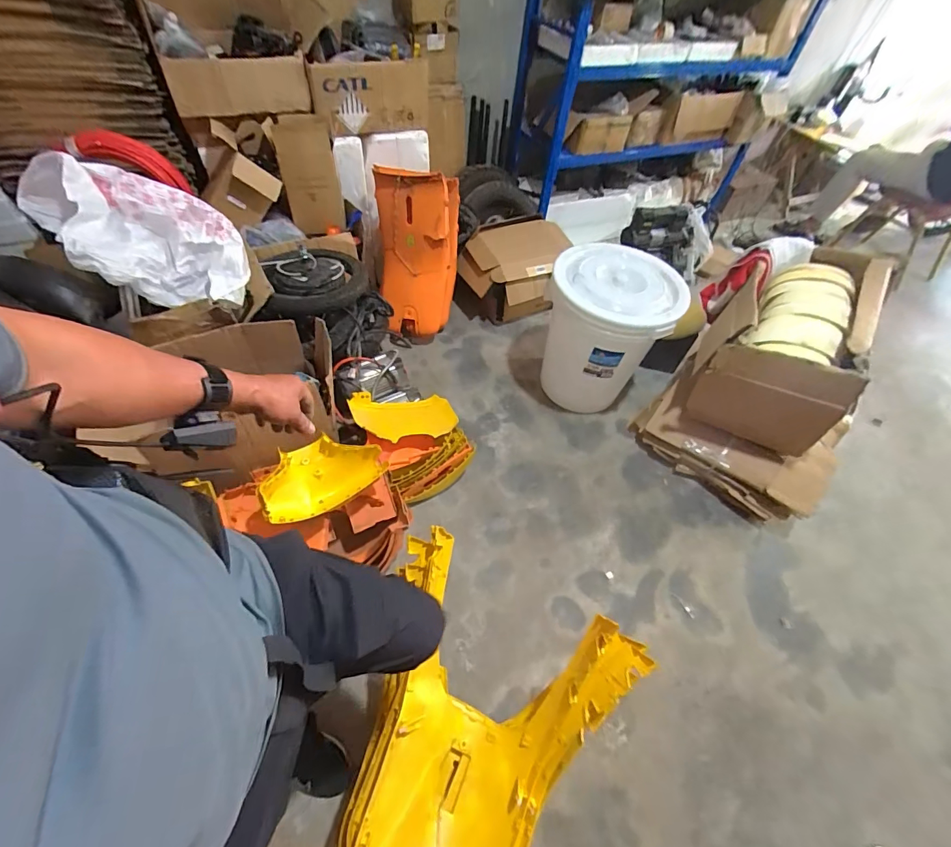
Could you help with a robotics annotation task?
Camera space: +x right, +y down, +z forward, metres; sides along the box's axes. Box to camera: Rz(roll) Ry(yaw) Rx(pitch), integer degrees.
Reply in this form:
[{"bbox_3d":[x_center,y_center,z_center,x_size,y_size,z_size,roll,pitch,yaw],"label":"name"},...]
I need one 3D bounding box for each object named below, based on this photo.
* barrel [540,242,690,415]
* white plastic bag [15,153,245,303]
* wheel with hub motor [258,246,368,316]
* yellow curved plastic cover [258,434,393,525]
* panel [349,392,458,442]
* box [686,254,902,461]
[{"bbox_3d":[0.477,-0.346,1.656,0.420,0.542,0.392,13,53,4],"label":"barrel"},{"bbox_3d":[-0.900,-0.519,1.153,0.419,0.282,0.342,-31,62,-25],"label":"white plastic bag"},{"bbox_3d":[-0.545,-0.496,1.446,0.330,0.105,0.300,-6,54,-11],"label":"wheel with hub motor"},{"bbox_3d":[-0.395,0.116,1.072,0.295,0.101,0.190,-26,60,-23],"label":"yellow curved plastic cover"},{"bbox_3d":[-0.230,-0.024,1.383,0.334,0.072,0.190,-4,54,-9],"label":"panel"},{"bbox_3d":[1.032,-0.277,1.421,0.380,0.423,0.582,29,56,15],"label":"box"}]

